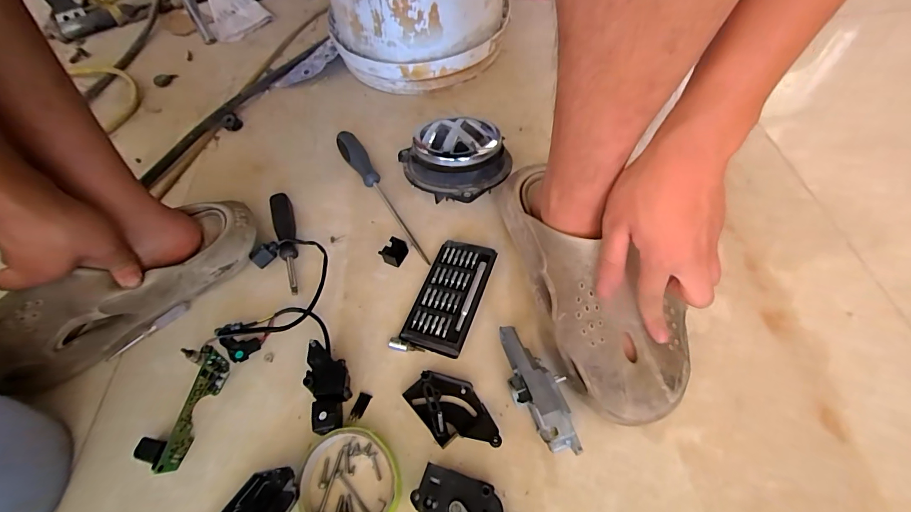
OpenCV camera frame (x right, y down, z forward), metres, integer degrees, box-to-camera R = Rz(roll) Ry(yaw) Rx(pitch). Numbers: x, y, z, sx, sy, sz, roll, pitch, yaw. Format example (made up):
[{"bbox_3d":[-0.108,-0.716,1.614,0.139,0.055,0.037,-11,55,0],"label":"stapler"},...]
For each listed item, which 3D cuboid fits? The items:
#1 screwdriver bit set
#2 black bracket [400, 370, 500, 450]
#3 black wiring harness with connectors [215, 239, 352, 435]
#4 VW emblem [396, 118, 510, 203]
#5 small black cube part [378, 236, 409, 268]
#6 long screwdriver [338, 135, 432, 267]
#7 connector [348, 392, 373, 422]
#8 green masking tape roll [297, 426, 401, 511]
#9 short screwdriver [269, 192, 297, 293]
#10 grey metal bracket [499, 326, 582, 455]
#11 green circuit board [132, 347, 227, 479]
[{"bbox_3d":[-0.006,0.041,0.419,0.065,0.020,0.122,16,60,14],"label":"screwdriver bit set"},{"bbox_3d":[-0.002,0.142,0.357,0.053,0.020,0.087,-36,61,-18],"label":"black bracket"},{"bbox_3d":[-0.180,0.074,0.403,0.119,0.032,0.230,-18,57,-7],"label":"black wiring harness with connectors"},{"bbox_3d":[-0.007,-0.117,0.488,0.141,0.068,0.108,31,65,21],"label":"VW emblem"},{"bbox_3d":[-0.070,-0.006,0.452,0.024,0.023,0.028,21,61,17],"label":"small black cube part"},{"bbox_3d":[-0.102,-0.081,0.502,0.031,0.024,0.239,-25,59,-12],"label":"long screwdriver"},{"bbox_3d":[-0.090,0.142,0.370,0.012,0.004,0.026,16,60,14],"label":"connector"},{"bbox_3d":[-0.090,0.194,0.331,0.078,0.018,0.088,-18,58,-8],"label":"green masking tape roll"},{"bbox_3d":[-0.202,-0.017,0.471,0.023,0.019,0.143,-18,57,-7],"label":"short screwdriver"},{"bbox_3d":[0.068,0.116,0.349,0.033,0.053,0.117,-28,59,-13],"label":"grey metal bracket"},{"bbox_3d":[-0.256,0.137,0.362,0.043,0.043,0.101,10,58,11],"label":"green circuit board"}]

